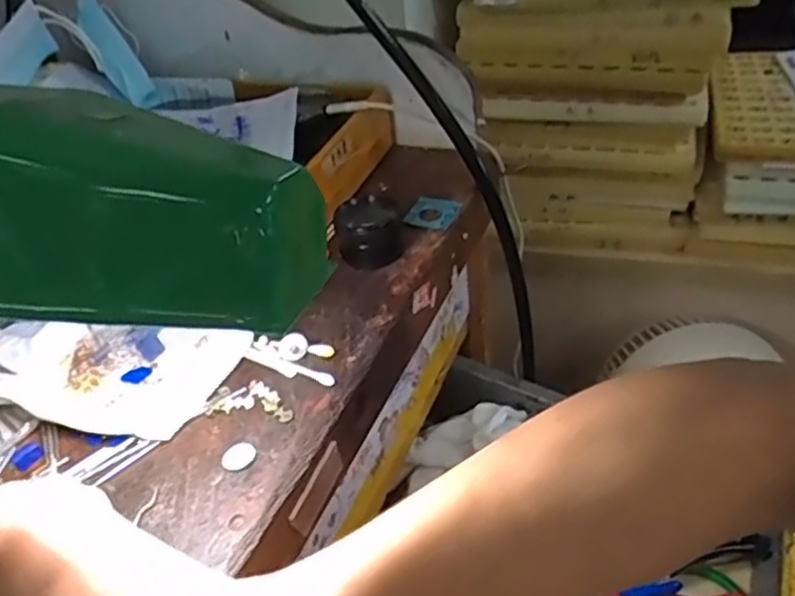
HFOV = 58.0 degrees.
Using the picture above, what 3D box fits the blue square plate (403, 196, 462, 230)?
[{"bbox_3d":[0.024,-0.057,0.477,0.031,0.004,0.033,10,41,22],"label":"blue square plate"}]

